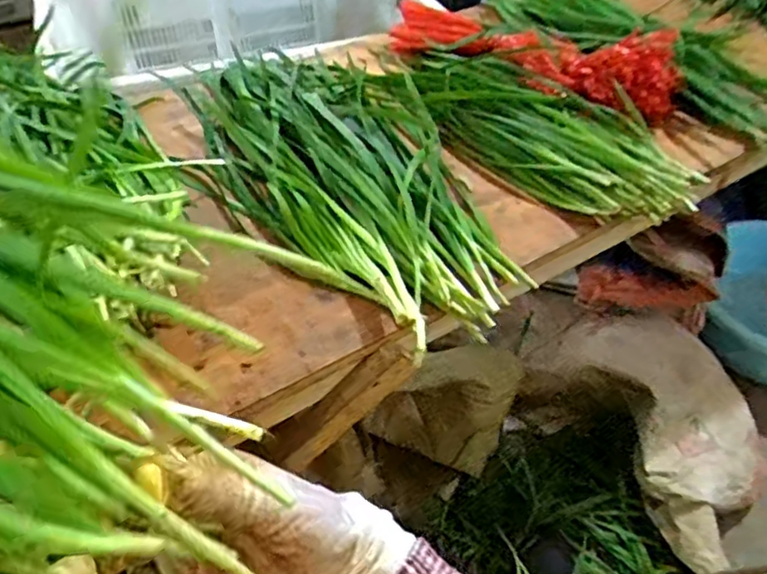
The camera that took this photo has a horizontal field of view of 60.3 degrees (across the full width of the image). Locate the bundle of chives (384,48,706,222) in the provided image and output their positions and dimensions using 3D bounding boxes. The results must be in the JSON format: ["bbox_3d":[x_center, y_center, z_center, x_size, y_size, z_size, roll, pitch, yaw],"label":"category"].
[{"bbox_3d":[0.135,-0.180,0.670,0.139,0.032,0.379,-32,53,-28],"label":"bundle of chives"}]

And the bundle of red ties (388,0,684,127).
[{"bbox_3d":[0.159,-0.277,0.734,0.129,0.082,0.360,-33,53,-29],"label":"bundle of red ties"}]

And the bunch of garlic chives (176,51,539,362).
[{"bbox_3d":[-0.043,-0.127,0.641,0.229,0.035,0.477,-18,47,-18],"label":"bunch of garlic chives"}]

